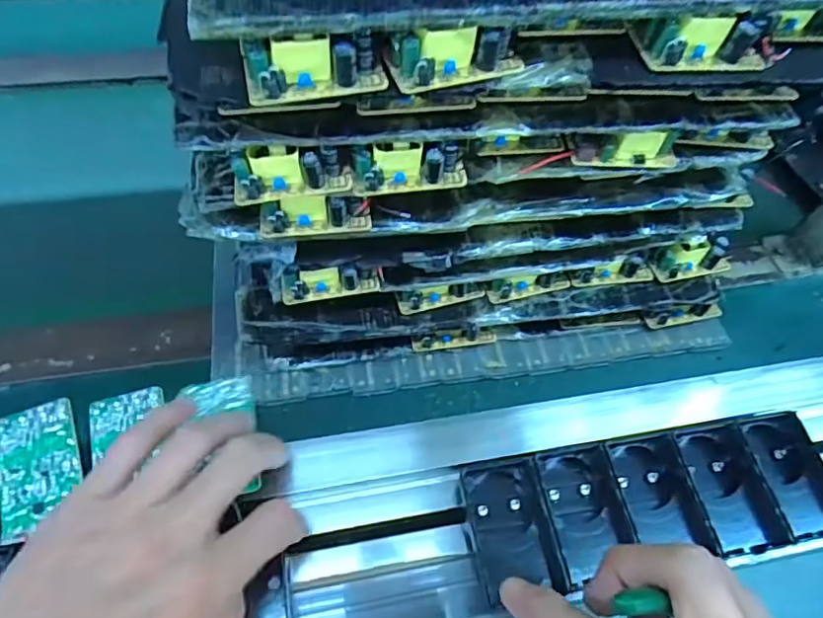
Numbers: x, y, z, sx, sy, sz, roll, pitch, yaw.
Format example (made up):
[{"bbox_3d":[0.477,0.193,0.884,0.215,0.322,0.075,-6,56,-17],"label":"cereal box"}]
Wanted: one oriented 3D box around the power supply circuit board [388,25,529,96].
[{"bbox_3d":[0.023,-0.120,0.264,0.063,0.022,0.021,-7,57,-8],"label":"power supply circuit board"}]

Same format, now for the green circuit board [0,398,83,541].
[{"bbox_3d":[-0.191,0.078,0.285,0.036,0.004,0.066,-17,59,-14],"label":"green circuit board"}]

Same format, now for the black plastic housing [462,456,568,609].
[{"bbox_3d":[0.054,0.121,0.309,0.039,0.029,0.068,-6,57,-7],"label":"black plastic housing"}]

